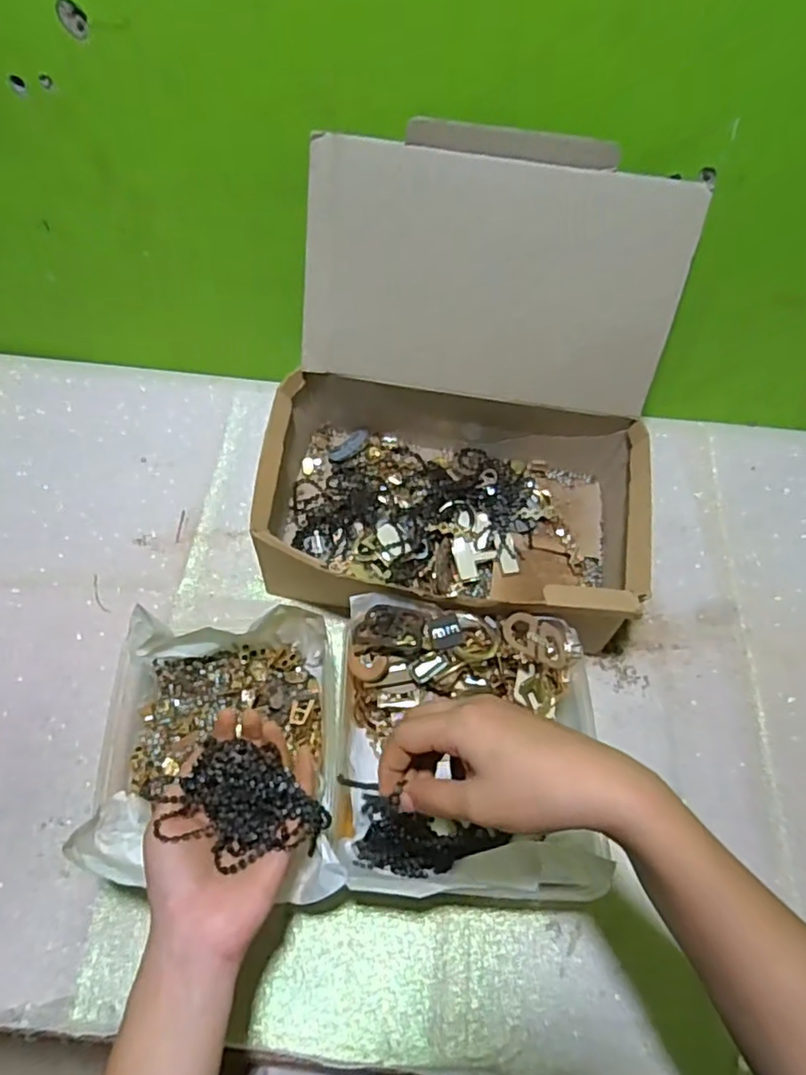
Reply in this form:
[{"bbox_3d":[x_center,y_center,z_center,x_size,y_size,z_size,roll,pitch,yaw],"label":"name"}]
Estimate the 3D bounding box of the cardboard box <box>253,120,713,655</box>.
[{"bbox_3d":[0.053,-0.103,0.538,0.330,0.283,0.298,5,61,0],"label":"cardboard box"}]

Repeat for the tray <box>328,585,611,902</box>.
[{"bbox_3d":[0.046,0.160,0.490,0.194,0.087,0.200,4,61,0],"label":"tray"}]

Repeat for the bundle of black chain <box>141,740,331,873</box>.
[{"bbox_3d":[-0.097,0.159,0.380,0.092,0.023,0.062,38,66,17],"label":"bundle of black chain"}]

